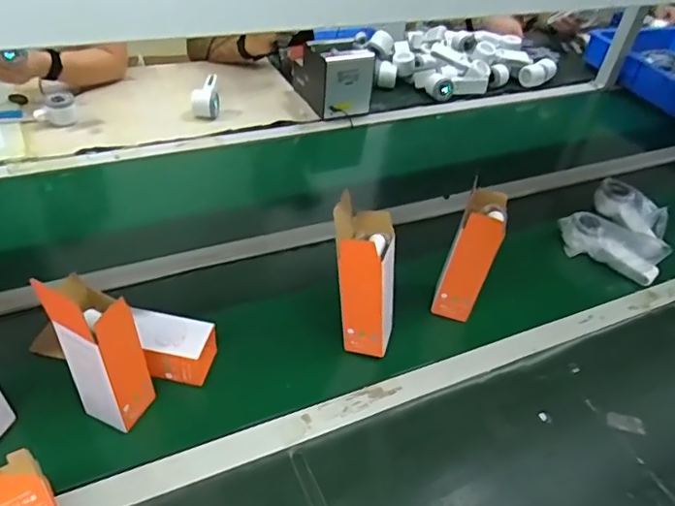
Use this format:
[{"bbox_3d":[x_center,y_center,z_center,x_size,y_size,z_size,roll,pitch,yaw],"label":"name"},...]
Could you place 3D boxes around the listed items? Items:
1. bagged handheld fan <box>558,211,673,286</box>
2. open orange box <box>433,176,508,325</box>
[{"bbox_3d":[0.494,-0.013,0.997,0.178,0.079,0.067,26,44,20],"label":"bagged handheld fan"},{"bbox_3d":[0.194,0.005,0.802,0.066,0.191,0.071,15,41,11],"label":"open orange box"}]

